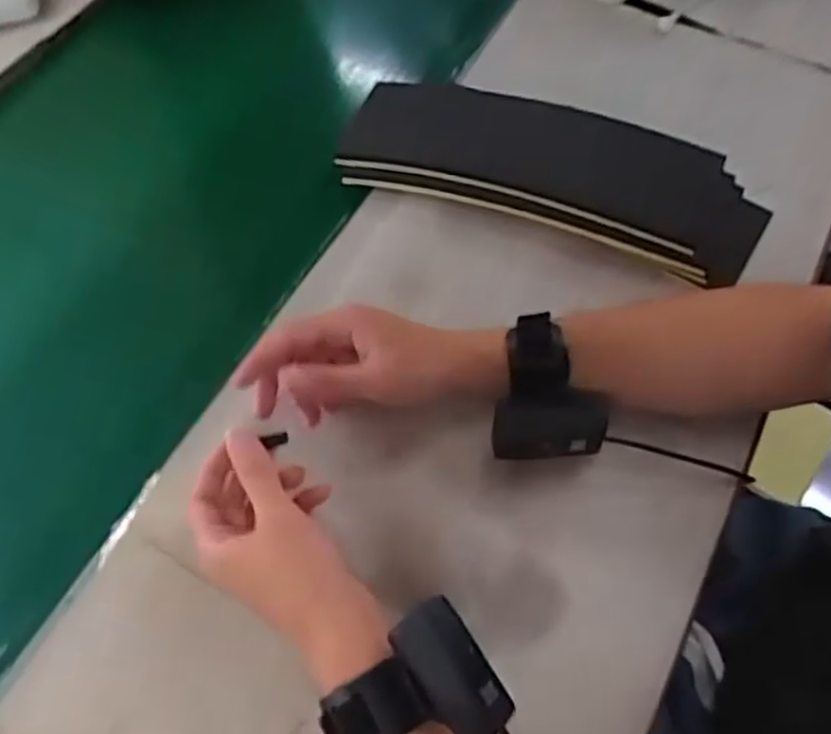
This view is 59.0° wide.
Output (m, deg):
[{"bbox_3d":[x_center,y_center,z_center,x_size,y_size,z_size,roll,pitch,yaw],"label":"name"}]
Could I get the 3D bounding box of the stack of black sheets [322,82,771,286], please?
[{"bbox_3d":[0.105,-0.150,0.585,0.326,0.059,0.102,19,63,12],"label":"stack of black sheets"}]

